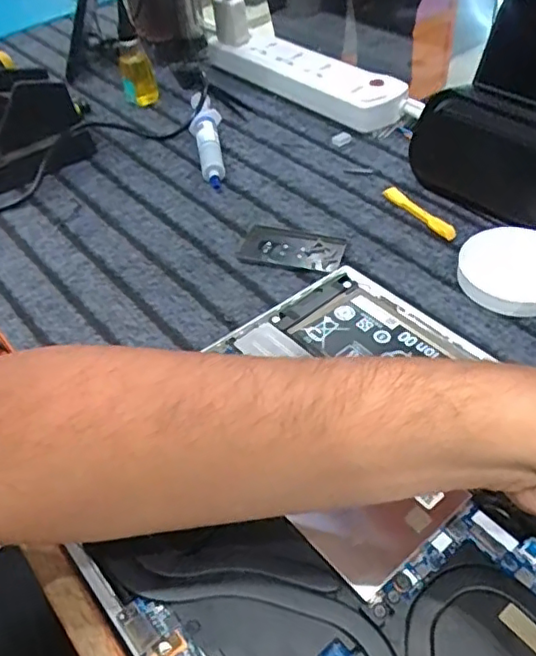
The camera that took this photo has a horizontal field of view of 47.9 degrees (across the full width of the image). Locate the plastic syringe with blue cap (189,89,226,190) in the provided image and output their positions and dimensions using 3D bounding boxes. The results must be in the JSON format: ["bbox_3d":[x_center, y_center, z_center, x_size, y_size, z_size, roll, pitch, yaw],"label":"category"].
[{"bbox_3d":[-0.059,-0.183,0.580,0.028,0.034,0.129,-7,42,-1],"label":"plastic syringe with blue cap"}]

